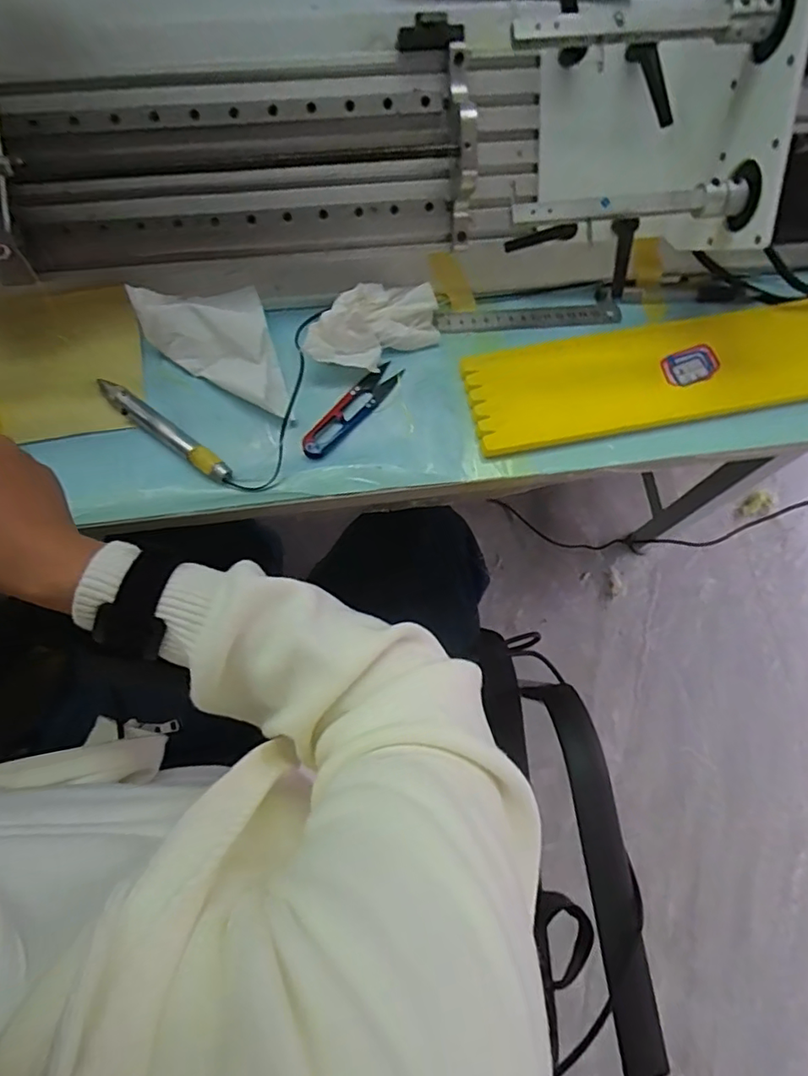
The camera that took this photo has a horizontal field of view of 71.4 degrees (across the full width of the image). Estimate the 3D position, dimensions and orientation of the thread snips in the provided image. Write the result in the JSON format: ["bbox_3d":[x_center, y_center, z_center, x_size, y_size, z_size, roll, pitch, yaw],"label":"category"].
[{"bbox_3d":[-0.039,-0.097,0.423,0.022,0.009,0.098,39,75,10],"label":"thread snips"}]

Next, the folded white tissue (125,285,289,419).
[{"bbox_3d":[-0.142,-0.137,0.413,0.089,0.019,0.114,-17,73,-7],"label":"folded white tissue"}]

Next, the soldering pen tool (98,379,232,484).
[{"bbox_3d":[-0.173,-0.078,0.406,0.119,0.010,0.015,36,74,9],"label":"soldering pen tool"}]

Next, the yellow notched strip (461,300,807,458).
[{"bbox_3d":[0.222,-0.132,0.437,0.348,0.012,0.085,-11,73,-6],"label":"yellow notched strip"}]

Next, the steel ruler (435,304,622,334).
[{"bbox_3d":[0.101,-0.179,0.460,0.151,0.004,0.017,-4,80,-2],"label":"steel ruler"}]

